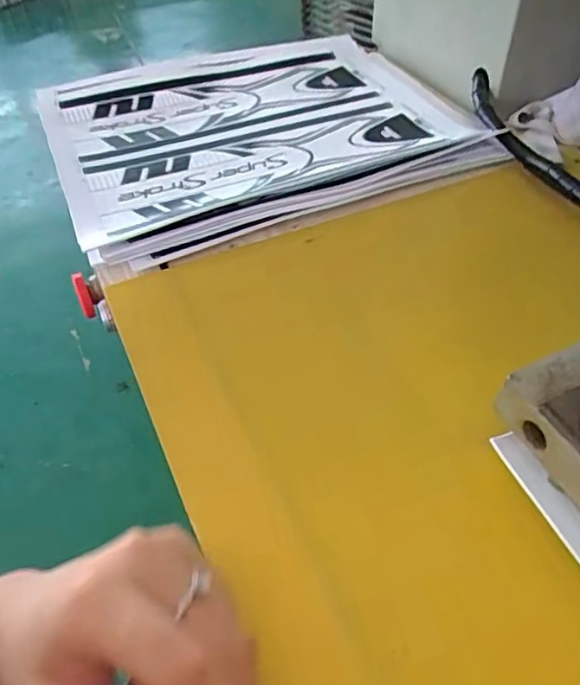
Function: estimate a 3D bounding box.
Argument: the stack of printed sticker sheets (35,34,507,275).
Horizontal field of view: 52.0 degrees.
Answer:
[{"bbox_3d":[-0.037,-0.190,0.517,0.326,0.024,0.273,-20,48,-16],"label":"stack of printed sticker sheets"}]

